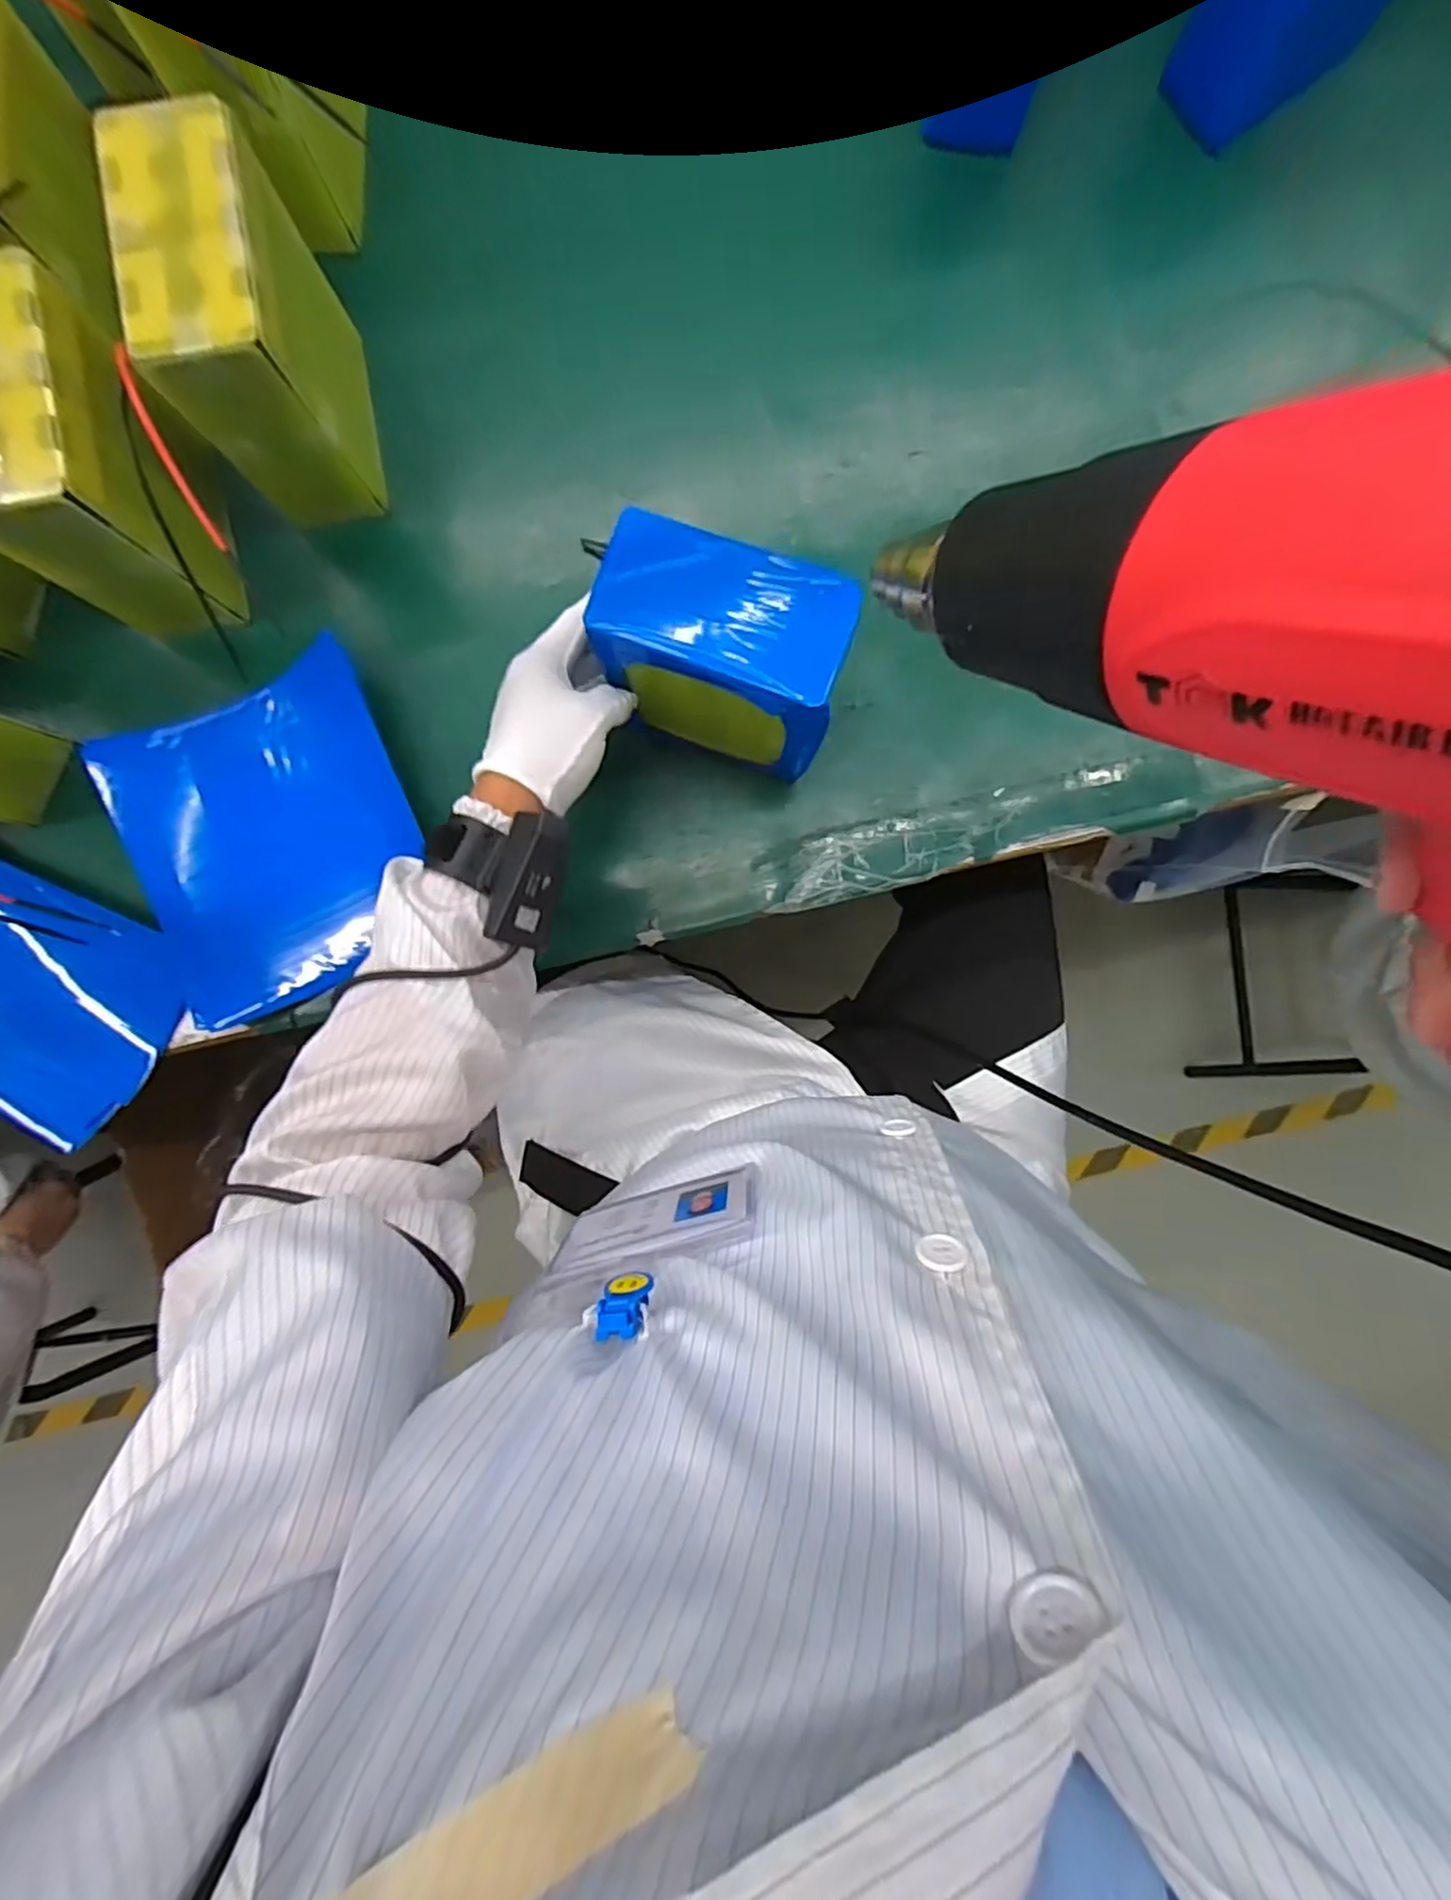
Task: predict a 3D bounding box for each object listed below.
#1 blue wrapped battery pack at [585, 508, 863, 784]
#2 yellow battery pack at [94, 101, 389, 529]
[{"bbox_3d":[-0.001,-0.177,0.411,0.139,0.107,0.093,17,89,0],"label":"blue wrapped battery pack"},{"bbox_3d":[-0.298,-0.389,0.450,0.077,0.160,0.152,-8,90,-1],"label":"yellow battery pack"}]

